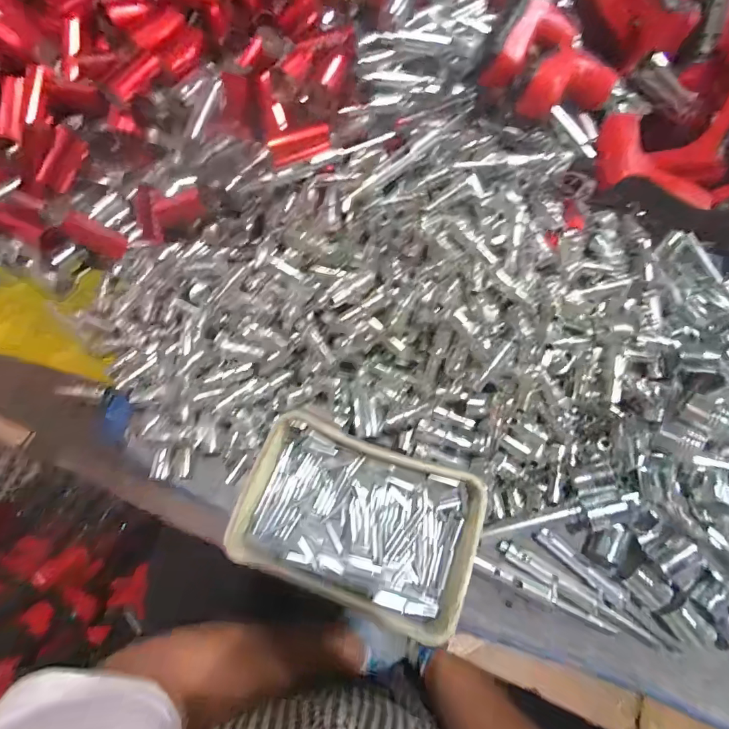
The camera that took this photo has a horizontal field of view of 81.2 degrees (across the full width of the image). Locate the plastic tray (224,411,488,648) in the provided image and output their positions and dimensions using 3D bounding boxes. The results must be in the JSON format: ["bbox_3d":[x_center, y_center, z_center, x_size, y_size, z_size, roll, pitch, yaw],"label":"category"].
[{"bbox_3d":[-0.006,0.139,0.381,0.202,0.033,0.135,19,70,6],"label":"plastic tray"}]

